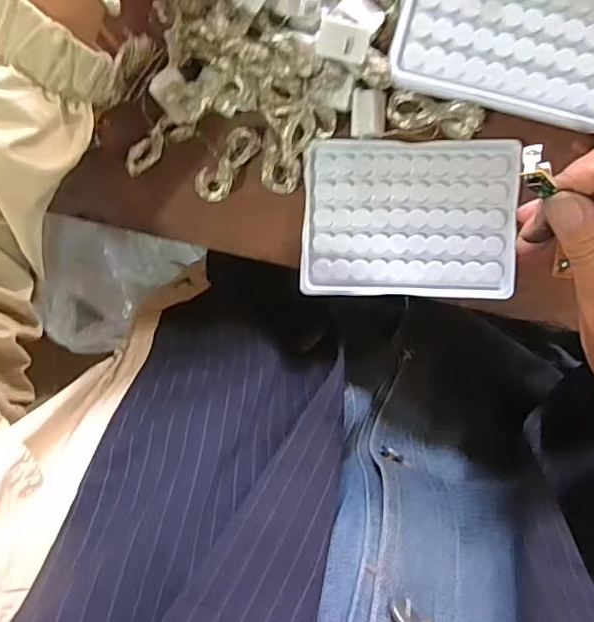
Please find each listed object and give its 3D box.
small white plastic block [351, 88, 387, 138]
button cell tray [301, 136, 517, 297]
[{"bbox_3d":[0.043,-0.117,0.330,0.020,0.017,0.027,5,96,4],"label":"small white plastic block"},{"bbox_3d":[0.070,-0.056,0.343,0.128,0.006,0.095,2,96,4],"label":"button cell tray"}]

